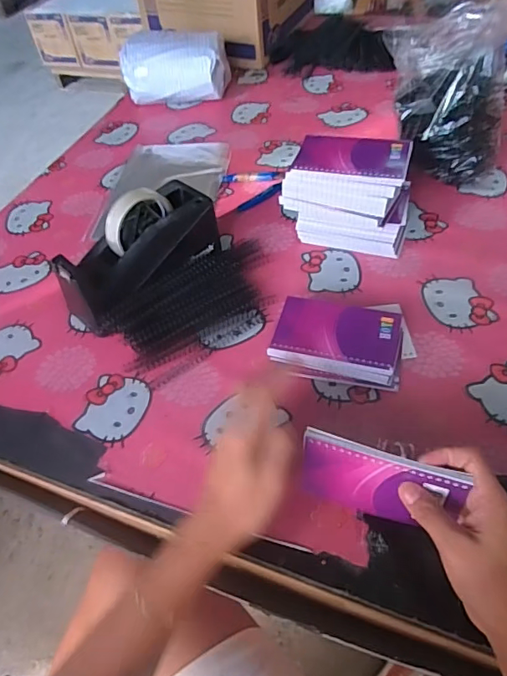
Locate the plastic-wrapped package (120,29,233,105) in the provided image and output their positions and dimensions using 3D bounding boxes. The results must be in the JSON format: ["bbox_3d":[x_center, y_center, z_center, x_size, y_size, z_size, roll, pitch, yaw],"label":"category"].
[{"bbox_3d":[-0.146,-0.502,0.923,0.188,0.115,0.075,5,52,10],"label":"plastic-wrapped package"}]

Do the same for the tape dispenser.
[{"bbox_3d":[-0.132,-0.100,0.594,0.085,0.112,0.198,36,62,29],"label":"tape dispenser"}]

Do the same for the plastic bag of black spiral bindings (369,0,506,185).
[{"bbox_3d":[0.272,-0.346,0.689,0.171,0.205,0.153,22,56,22],"label":"plastic bag of black spiral bindings"}]

